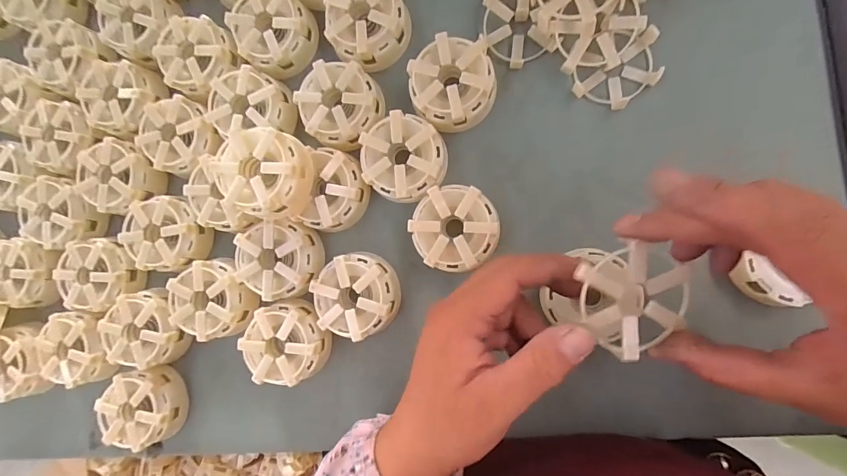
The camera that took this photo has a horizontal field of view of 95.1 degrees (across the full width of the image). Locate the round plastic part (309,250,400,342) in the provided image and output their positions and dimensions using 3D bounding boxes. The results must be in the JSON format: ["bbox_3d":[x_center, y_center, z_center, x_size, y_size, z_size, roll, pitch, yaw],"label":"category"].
[{"bbox_3d":[-0.052,0.045,0.305,0.061,0.029,0.063,0,88,10],"label":"round plastic part"}]

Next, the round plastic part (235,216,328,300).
[{"bbox_3d":[-0.117,0.017,0.315,0.062,0.028,0.061,0,88,10],"label":"round plastic part"}]

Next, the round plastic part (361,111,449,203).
[{"bbox_3d":[-0.015,-0.060,0.299,0.061,0.030,0.064,0,88,10],"label":"round plastic part"}]

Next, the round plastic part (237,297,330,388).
[{"bbox_3d":[-0.110,0.083,0.315,0.063,0.034,0.061,0,88,10],"label":"round plastic part"}]

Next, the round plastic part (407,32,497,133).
[{"bbox_3d":[0.023,-0.117,0.295,0.062,0.031,0.064,-1,88,10],"label":"round plastic part"}]

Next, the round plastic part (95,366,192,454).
[{"bbox_3d":[-0.244,0.146,0.338,0.057,0.032,0.063,-14,86,9],"label":"round plastic part"}]

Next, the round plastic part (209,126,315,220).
[{"bbox_3d":[-0.120,-0.048,0.289,0.066,0.036,0.062,0,89,9],"label":"round plastic part"}]

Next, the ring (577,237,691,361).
[{"bbox_3d":[0.111,0.032,0.201,0.056,0.011,0.052,0,88,10],"label":"ring"}]

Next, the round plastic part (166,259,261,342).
[{"bbox_3d":[-0.176,0.051,0.326,0.065,0.032,0.062,0,88,10],"label":"round plastic part"}]

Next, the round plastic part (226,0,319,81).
[{"bbox_3d":[-0.124,-0.171,0.319,0.066,0.027,0.064,0,88,10],"label":"round plastic part"}]

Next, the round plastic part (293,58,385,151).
[{"bbox_3d":[-0.065,-0.106,0.306,0.061,0.024,0.066,-18,86,9],"label":"round plastic part"}]

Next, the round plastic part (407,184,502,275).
[{"bbox_3d":[0.025,-0.007,0.293,0.062,0.029,0.062,0,88,10],"label":"round plastic part"}]

